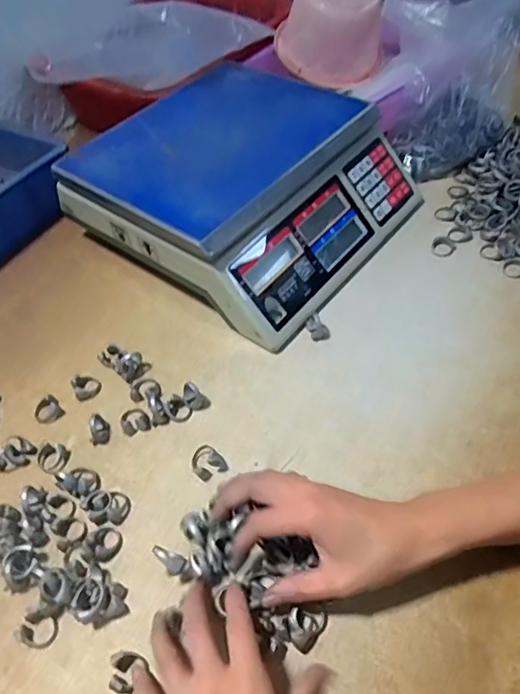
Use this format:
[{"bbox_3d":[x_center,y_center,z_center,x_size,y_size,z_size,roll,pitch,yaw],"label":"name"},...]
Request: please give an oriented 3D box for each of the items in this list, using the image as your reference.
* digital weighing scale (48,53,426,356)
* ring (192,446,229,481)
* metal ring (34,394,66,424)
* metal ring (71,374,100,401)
[{"bbox_3d":[-0.018,-0.176,0.591,0.295,0.115,0.295,30,59,27],"label":"digital weighing scale"},{"bbox_3d":[-0.043,0.092,0.432,0.025,0.018,0.026,-3,50,4],"label":"ring"},{"bbox_3d":[-0.192,0.057,0.480,0.023,0.011,0.022,-3,50,4],"label":"metal ring"},{"bbox_3d":[-0.161,0.035,0.491,0.023,0.012,0.024,-3,50,4],"label":"metal ring"}]

